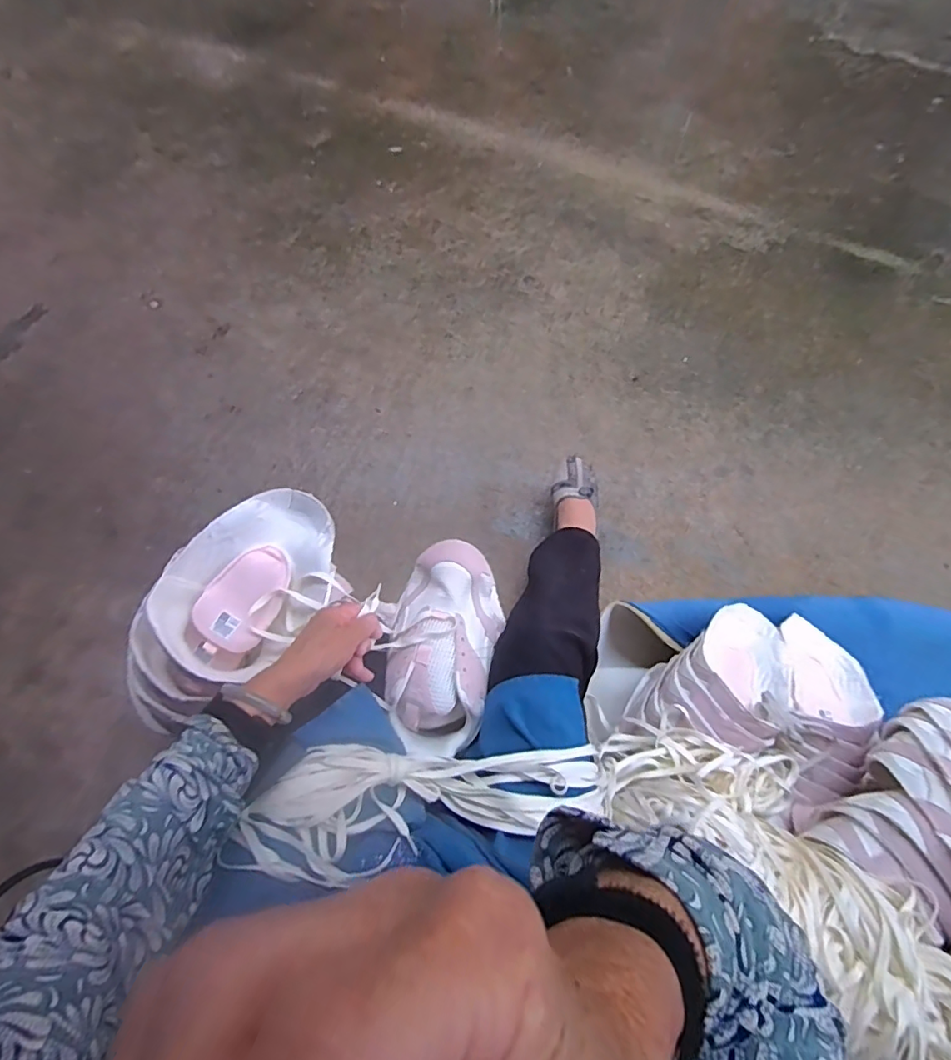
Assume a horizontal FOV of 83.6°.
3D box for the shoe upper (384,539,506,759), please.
[{"bbox_3d":[-0.037,0.131,0.601,0.121,0.080,0.221,7,64,2],"label":"shoe upper"}]

